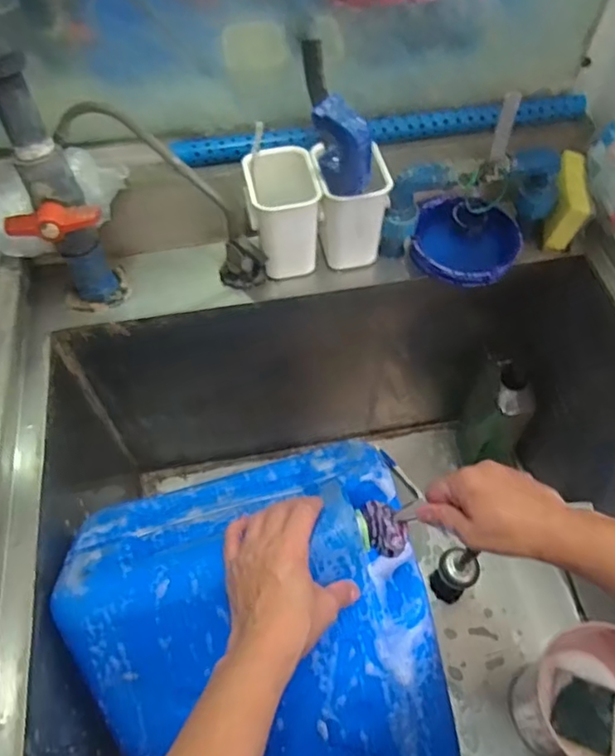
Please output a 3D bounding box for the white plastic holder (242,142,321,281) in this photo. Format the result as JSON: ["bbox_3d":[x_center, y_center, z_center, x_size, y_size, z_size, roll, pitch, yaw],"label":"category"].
[{"bbox_3d":[-0.027,-0.176,0.635,0.073,0.104,0.085,-9,58,-5],"label":"white plastic holder"}]

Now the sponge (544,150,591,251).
[{"bbox_3d":[0.295,-0.203,0.659,0.033,0.050,0.111,11,84,8],"label":"sponge"}]

